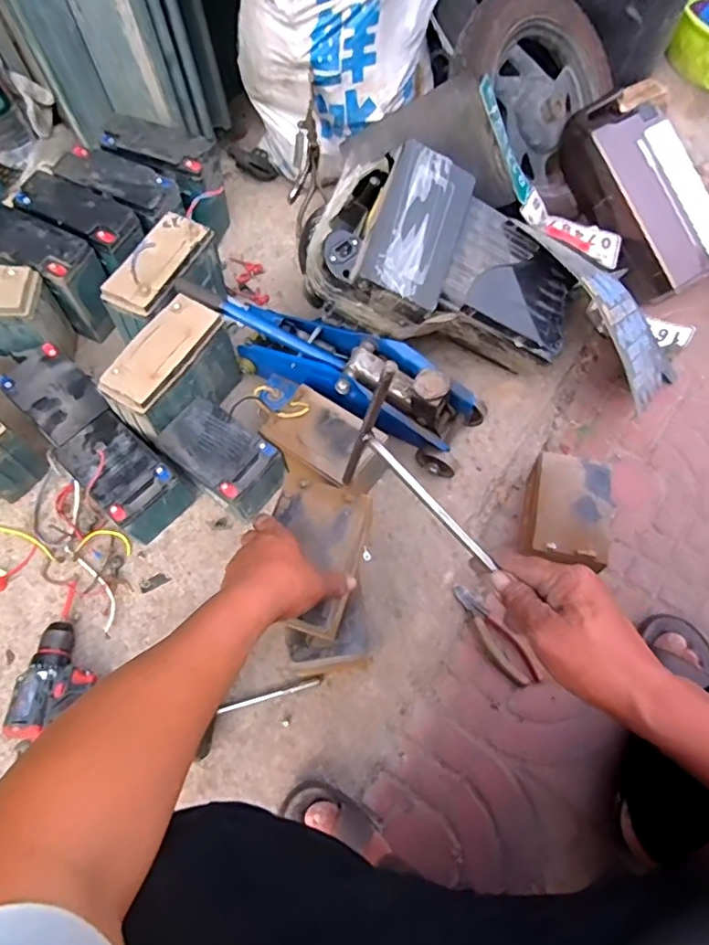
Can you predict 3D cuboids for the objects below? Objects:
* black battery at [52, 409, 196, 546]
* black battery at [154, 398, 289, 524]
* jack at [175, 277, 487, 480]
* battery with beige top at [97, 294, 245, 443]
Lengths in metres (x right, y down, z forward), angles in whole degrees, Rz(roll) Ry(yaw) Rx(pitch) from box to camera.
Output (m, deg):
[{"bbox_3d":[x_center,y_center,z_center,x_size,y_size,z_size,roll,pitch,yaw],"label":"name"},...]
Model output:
[{"bbox_3d":[-0.317,0.008,0.789,0.166,0.102,0.103,40,72,14],"label":"black battery"},{"bbox_3d":[-0.185,-0.020,0.785,0.150,0.079,0.099,32,70,19],"label":"black battery"},{"bbox_3d":[-0.033,-0.149,0.826,0.438,0.167,0.115,23,67,15],"label":"jack"},{"bbox_3d":[-0.252,-0.134,0.801,0.081,0.150,0.182,28,68,17],"label":"battery with beige top"}]

